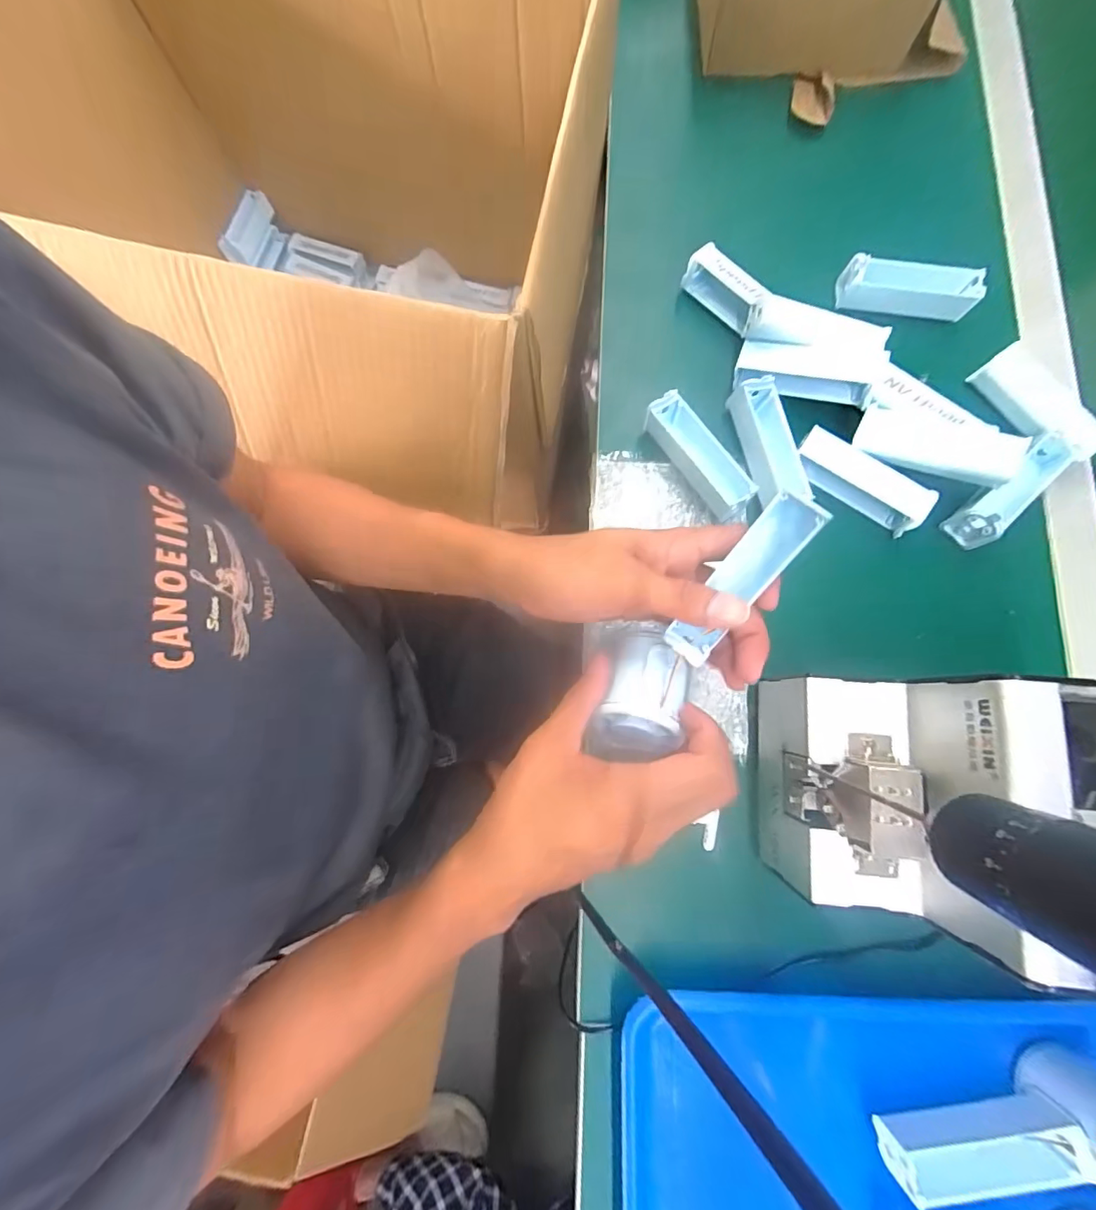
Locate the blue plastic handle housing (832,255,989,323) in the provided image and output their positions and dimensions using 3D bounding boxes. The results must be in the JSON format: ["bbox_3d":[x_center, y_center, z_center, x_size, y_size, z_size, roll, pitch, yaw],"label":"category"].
[{"bbox_3d":[0.290,-0.253,0.393,0.102,0.032,0.023,8,80,3],"label":"blue plastic handle housing"}]

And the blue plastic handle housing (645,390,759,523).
[{"bbox_3d":[0.117,-0.115,0.380,0.034,0.025,0.103,-42,96,-6],"label":"blue plastic handle housing"}]

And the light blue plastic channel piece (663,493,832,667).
[{"bbox_3d":[0.103,-0.013,0.262,0.029,0.021,0.102,39,100,7],"label":"light blue plastic channel piece"}]

